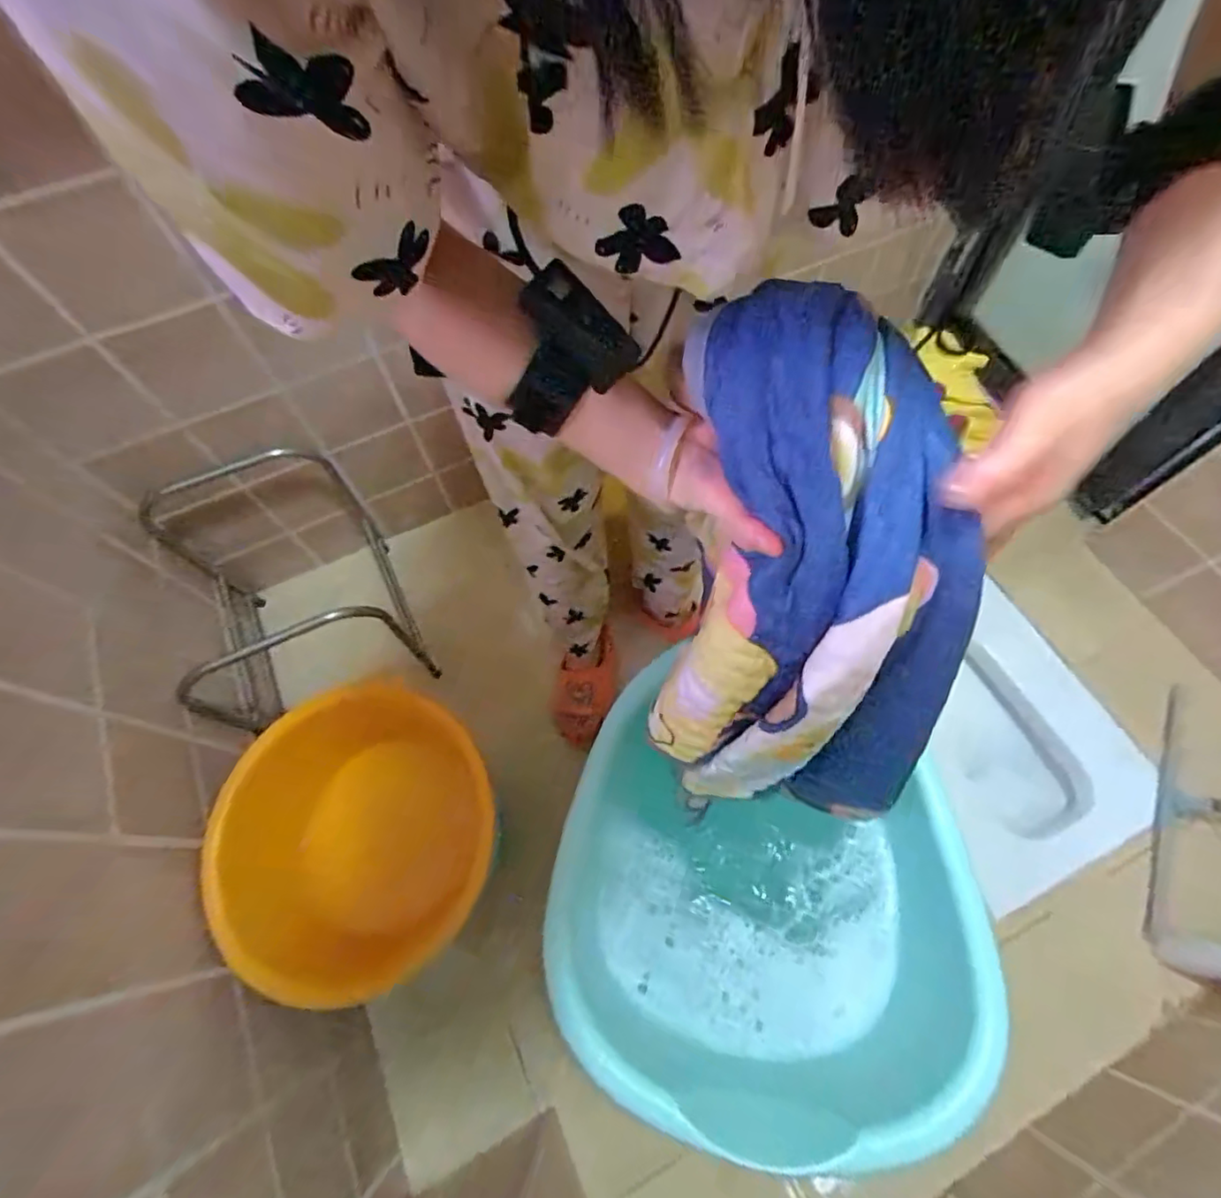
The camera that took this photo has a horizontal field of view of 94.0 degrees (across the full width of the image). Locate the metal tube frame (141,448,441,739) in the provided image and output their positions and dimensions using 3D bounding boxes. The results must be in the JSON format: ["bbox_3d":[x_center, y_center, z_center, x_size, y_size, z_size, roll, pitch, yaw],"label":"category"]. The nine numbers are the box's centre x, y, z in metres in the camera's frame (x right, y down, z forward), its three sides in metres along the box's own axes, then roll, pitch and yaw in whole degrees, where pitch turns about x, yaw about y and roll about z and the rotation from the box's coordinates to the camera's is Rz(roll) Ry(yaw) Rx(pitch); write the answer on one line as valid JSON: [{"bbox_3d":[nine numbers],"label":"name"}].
[{"bbox_3d":[-0.527,-0.003,0.955,0.294,0.348,0.358,-24,66,-9],"label":"metal tube frame"}]

